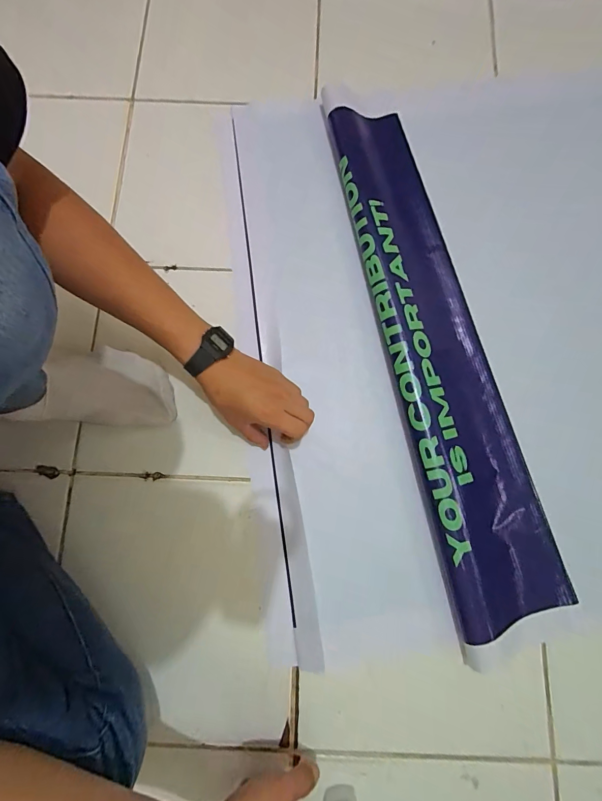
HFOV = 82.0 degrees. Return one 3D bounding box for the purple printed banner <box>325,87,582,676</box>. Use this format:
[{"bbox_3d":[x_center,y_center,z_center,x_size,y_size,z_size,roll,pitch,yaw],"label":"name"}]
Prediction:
[{"bbox_3d":[0.188,-0.085,0.480,0.161,0.030,0.732,-9,79,-14],"label":"purple printed banner"}]

